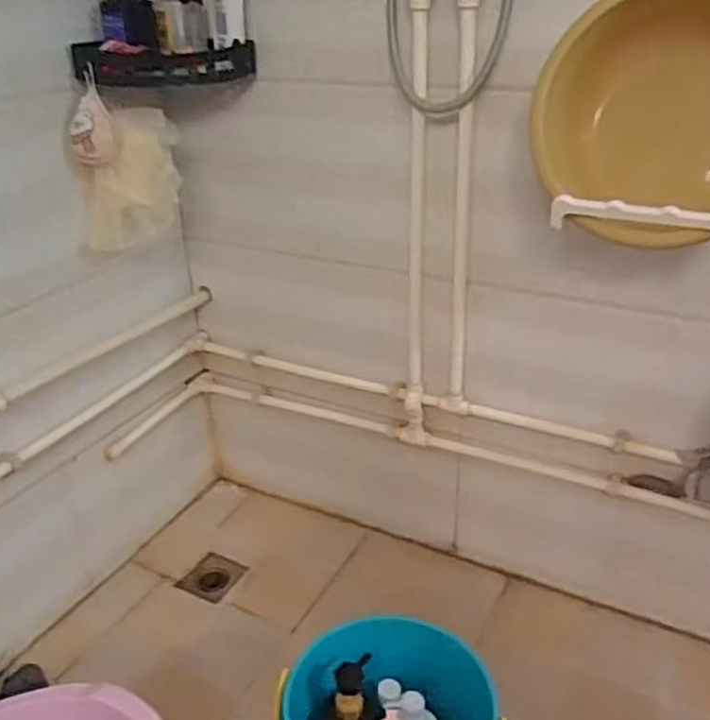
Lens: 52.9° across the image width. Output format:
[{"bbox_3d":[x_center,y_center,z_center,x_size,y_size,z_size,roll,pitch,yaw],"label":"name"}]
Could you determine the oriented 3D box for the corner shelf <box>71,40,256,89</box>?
[{"bbox_3d":[-0.305,-0.473,1.141,0.243,0.061,0.172,-24,35,-36],"label":"corner shelf"}]

